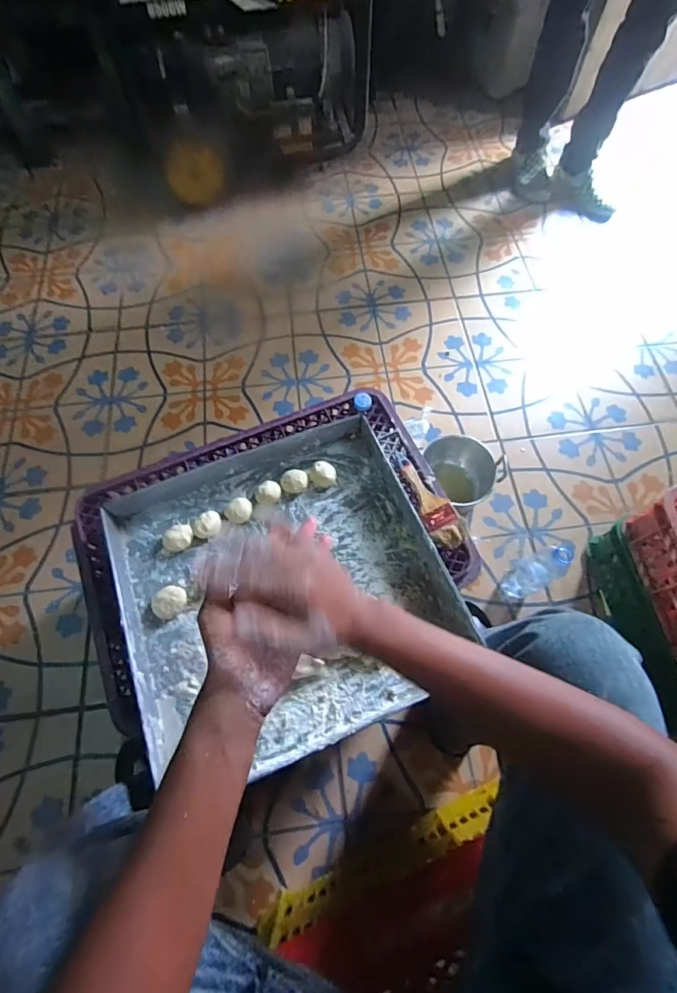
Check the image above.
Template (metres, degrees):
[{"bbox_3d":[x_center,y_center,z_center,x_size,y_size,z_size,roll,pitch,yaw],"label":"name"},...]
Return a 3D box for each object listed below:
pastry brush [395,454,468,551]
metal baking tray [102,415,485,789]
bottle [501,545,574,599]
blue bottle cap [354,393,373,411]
[{"bbox_3d":[0.153,0.000,0.739,0.056,0.015,0.190,-21,68,-7],"label":"pastry brush"},{"bbox_3d":[-0.088,0.125,0.678,0.495,0.060,0.481,-19,68,-9],"label":"metal baking tray"},{"bbox_3d":[0.403,0.146,0.869,0.083,0.213,0.064,-25,69,-9],"label":"bottle"},{"bbox_3d":[0.047,-0.180,0.830,0.032,0.012,0.034,0,67,1],"label":"blue bottle cap"}]

